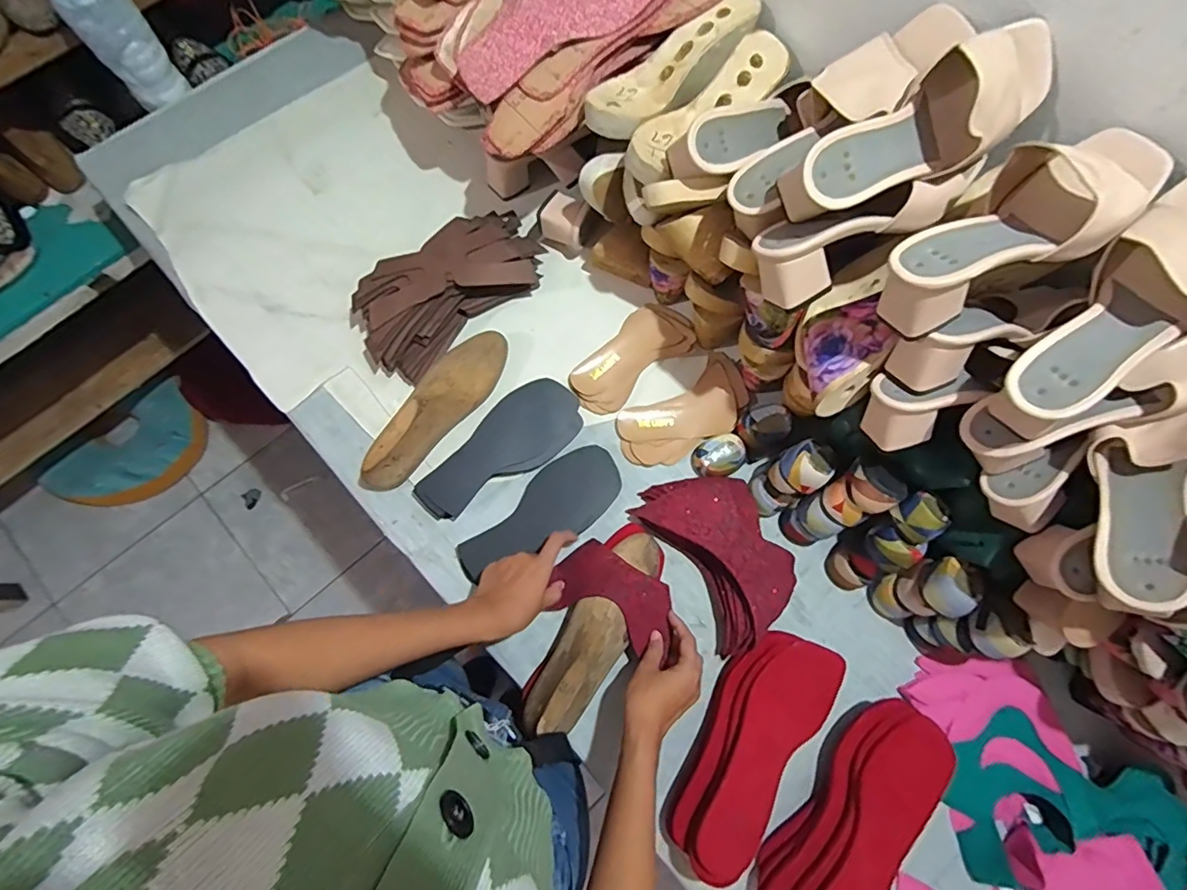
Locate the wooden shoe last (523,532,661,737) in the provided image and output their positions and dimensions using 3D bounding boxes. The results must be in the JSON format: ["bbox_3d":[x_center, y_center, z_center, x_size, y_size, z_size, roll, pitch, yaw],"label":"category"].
[{"bbox_3d":[0.006,0.196,0.577,0.066,0.071,0.232,32,61,7],"label":"wooden shoe last"}]

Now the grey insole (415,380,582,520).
[{"bbox_3d":[-0.112,0.008,0.665,0.220,0.016,0.089,-43,80,-12],"label":"grey insole"}]

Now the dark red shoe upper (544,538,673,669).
[{"bbox_3d":[0.024,0.168,0.609,0.142,0.041,0.079,30,77,15],"label":"dark red shoe upper"}]

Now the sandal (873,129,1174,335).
[{"bbox_3d":[0.339,-0.171,0.437,0.227,0.095,0.097,-38,79,-11],"label":"sandal"}]

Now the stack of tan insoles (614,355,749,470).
[{"bbox_3d":[0.120,-0.040,0.704,0.187,0.014,0.090,-32,78,-10],"label":"stack of tan insoles"}]

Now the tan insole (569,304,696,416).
[{"bbox_3d":[0.051,-0.116,0.711,0.175,0.013,0.081,-43,80,-12],"label":"tan insole"}]

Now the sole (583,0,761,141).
[{"bbox_3d":[0.084,-0.422,0.606,0.230,0.048,0.088,-33,78,-11],"label":"sole"}]

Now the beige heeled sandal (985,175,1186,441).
[{"bbox_3d":[0.421,-0.109,0.423,0.084,0.095,0.235,43,94,9],"label":"beige heeled sandal"}]

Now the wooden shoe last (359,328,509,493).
[{"bbox_3d":[-0.193,-0.047,0.653,0.070,0.073,0.238,30,75,6],"label":"wooden shoe last"}]

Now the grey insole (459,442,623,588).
[{"bbox_3d":[-0.062,0.085,0.656,0.216,0.011,0.086,-38,79,-11],"label":"grey insole"}]

